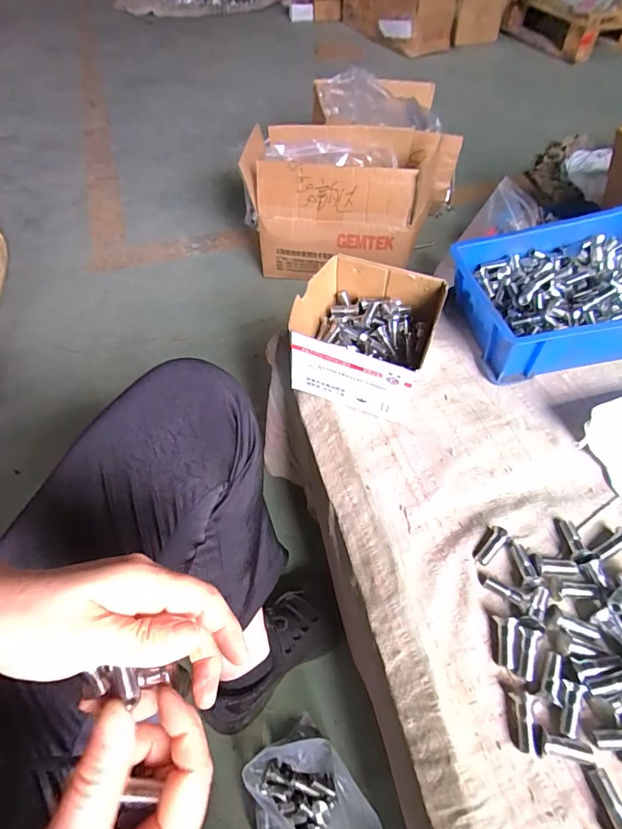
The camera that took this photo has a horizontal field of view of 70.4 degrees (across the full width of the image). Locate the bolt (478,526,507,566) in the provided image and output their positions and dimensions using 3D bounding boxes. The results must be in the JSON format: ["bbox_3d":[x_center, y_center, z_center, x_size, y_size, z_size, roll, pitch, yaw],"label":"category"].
[{"bbox_3d":[0.156,0.113,0.378,0.012,0.012,0.036,30,60,21],"label":"bolt"}]

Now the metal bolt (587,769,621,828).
[{"bbox_3d":[0.190,0.247,0.279,0.013,0.012,0.033,-8,39,-5],"label":"metal bolt"}]

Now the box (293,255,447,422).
[{"bbox_3d":[0.058,-0.088,0.485,0.139,0.083,0.149,18,56,14],"label":"box"}]

